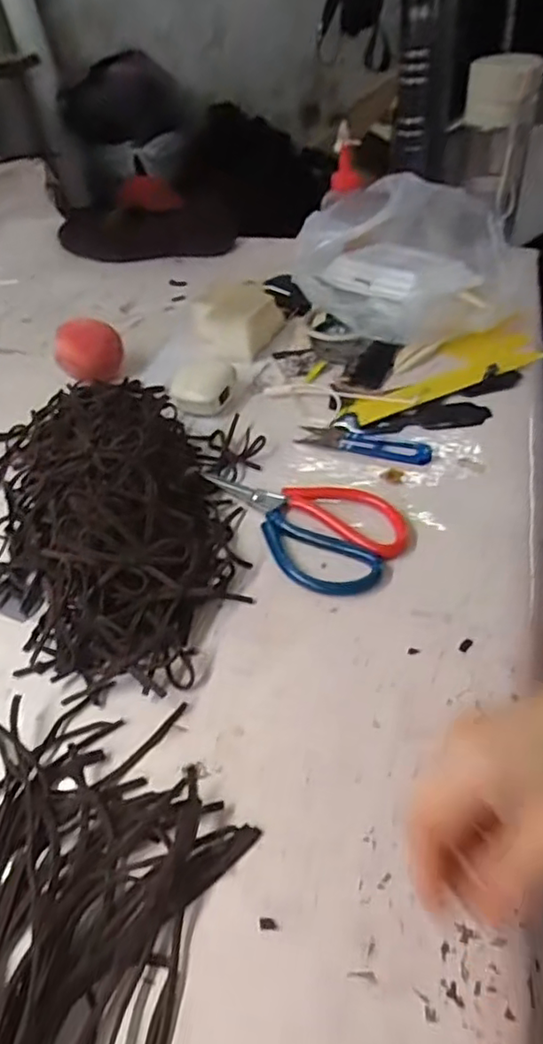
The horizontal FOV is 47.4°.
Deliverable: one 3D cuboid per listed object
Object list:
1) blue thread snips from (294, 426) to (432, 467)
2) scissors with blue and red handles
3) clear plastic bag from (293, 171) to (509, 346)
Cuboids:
[{"bbox_3d":[0.080,-0.070,0.536,0.115,0.016,0.029,15,49,20],"label":"blue thread snips"},{"bbox_3d":[0.022,-0.011,0.480,0.100,0.012,0.166,-36,52,-26],"label":"scissors with blue and red handles"},{"bbox_3d":[0.145,-0.280,0.645,0.184,0.135,0.178,21,51,25],"label":"clear plastic bag"}]

